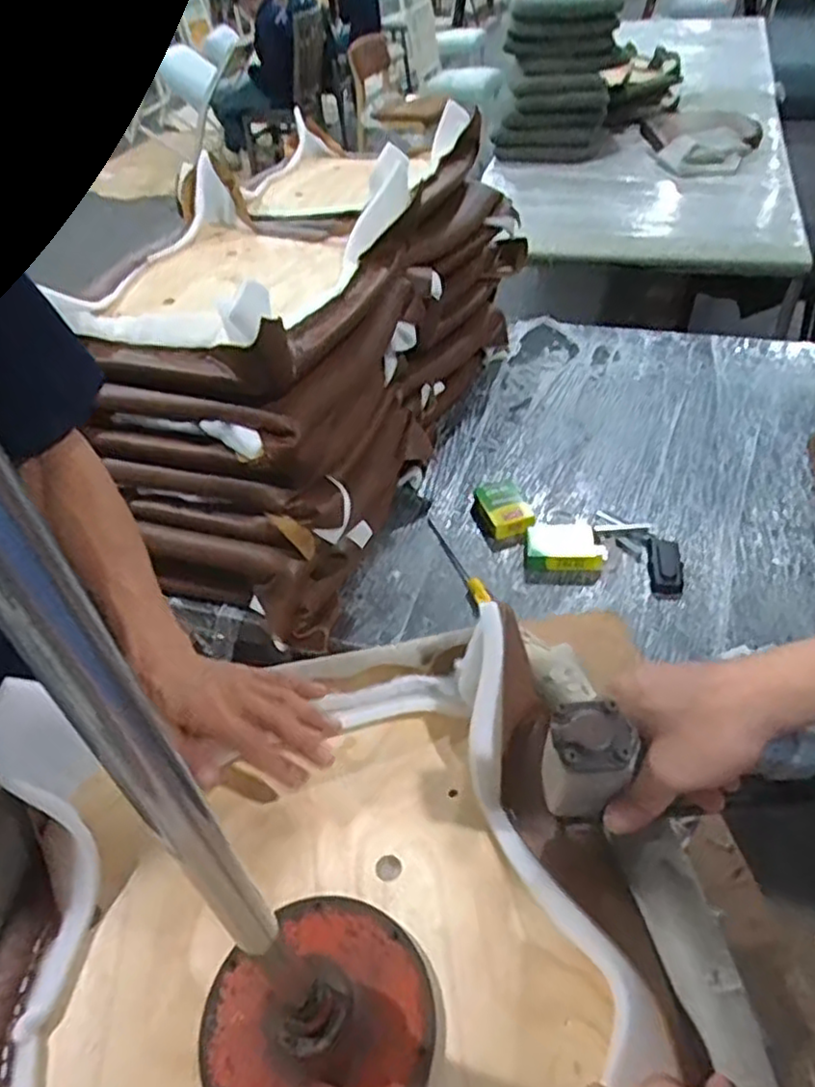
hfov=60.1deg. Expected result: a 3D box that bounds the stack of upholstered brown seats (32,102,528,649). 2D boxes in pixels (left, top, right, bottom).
[{"bbox_3d":[-0.165,-0.380,1.308,0.462,0.492,0.970,14,48,18],"label":"stack of upholstered brown seats"}]

